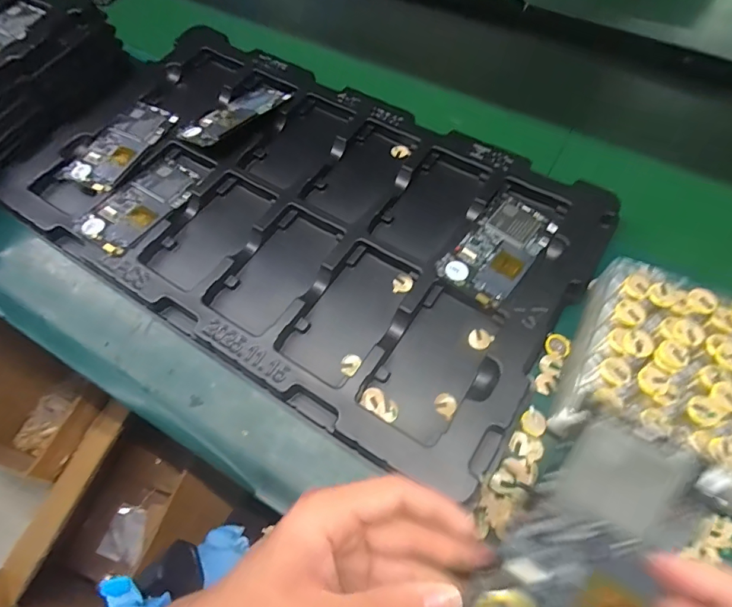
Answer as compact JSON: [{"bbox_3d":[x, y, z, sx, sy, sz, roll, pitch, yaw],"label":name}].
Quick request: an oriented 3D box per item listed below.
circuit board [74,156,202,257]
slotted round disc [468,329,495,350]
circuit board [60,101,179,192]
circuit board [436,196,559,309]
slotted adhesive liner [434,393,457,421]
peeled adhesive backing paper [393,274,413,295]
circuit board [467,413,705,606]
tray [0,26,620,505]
[{"bbox_3d":[-0.228,-0.104,0.448,0.062,0.009,0.123,28,65,16],"label":"circuit board"},{"bbox_3d":[0.098,0.031,0.378,0.019,0.004,0.018,-1,60,1],"label":"slotted round disc"},{"bbox_3d":[-0.271,-0.178,0.486,0.056,0.014,0.125,24,64,15],"label":"circuit board"},{"bbox_3d":[0.124,-0.053,0.407,0.063,0.008,0.123,35,67,19],"label":"circuit board"},{"bbox_3d":[0.064,0.081,0.353,0.017,0.004,0.017,34,67,19],"label":"slotted adhesive liner"},{"bbox_3d":[0.034,-0.018,0.410,0.019,0.005,0.017,-6,60,-2],"label":"peeled adhesive backing paper"},{"bbox_3d":[0.101,0.115,0.204,0.060,0.007,0.123,32,96,18],"label":"circuit board"},{"bbox_3d":[-0.074,-0.101,0.454,0.553,0.039,0.323,30,66,17],"label":"tray"}]

